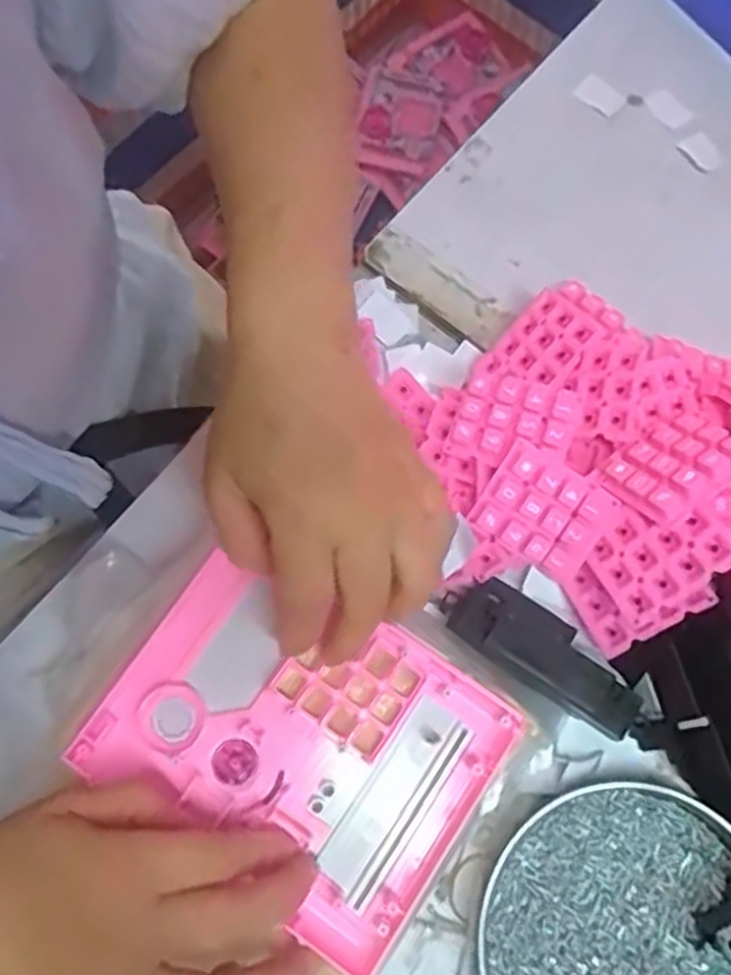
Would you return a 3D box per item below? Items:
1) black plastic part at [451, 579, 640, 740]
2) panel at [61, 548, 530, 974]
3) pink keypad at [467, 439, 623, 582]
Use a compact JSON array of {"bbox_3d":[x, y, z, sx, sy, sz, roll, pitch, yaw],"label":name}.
[{"bbox_3d":[0.089,0.080,0.370,0.096,0.023,0.036,33,76,11],"label":"black plastic part"},{"bbox_3d":[-0.031,0.113,0.353,0.167,0.022,0.129,34,76,12],"label":"panel"},{"bbox_3d":[0.087,0.012,0.376,0.058,0.011,0.049,34,97,10],"label":"pink keypad"}]

